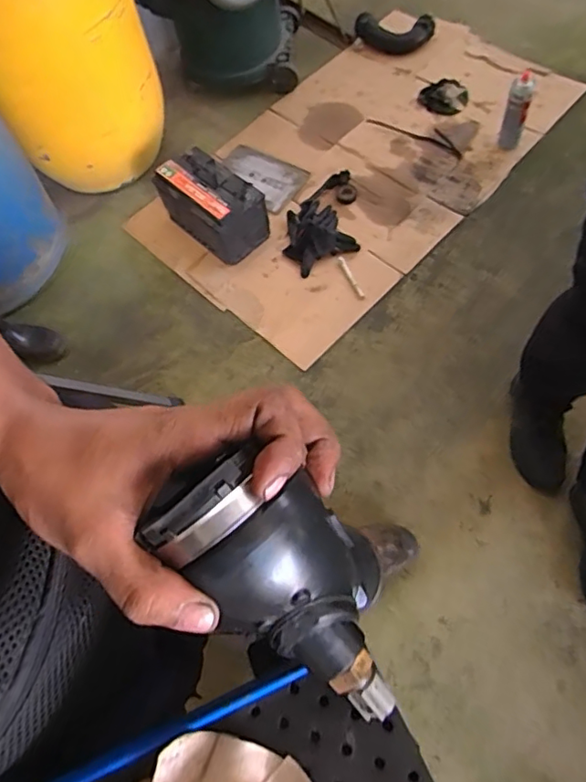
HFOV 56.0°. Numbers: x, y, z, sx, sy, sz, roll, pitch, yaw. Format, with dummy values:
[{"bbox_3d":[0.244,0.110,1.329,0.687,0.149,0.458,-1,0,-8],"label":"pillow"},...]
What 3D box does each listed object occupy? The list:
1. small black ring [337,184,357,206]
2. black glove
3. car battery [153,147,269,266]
[{"bbox_3d":[0.163,-0.597,1.672,0.058,0.014,0.069,5,66,10],"label":"small black ring"},{"bbox_3d":[0.058,-0.459,1.601,0.193,0.046,0.222,-25,64,-5],"label":"black glove"},{"bbox_3d":[-0.234,-0.529,1.578,0.297,0.187,0.174,36,74,21],"label":"car battery"}]

